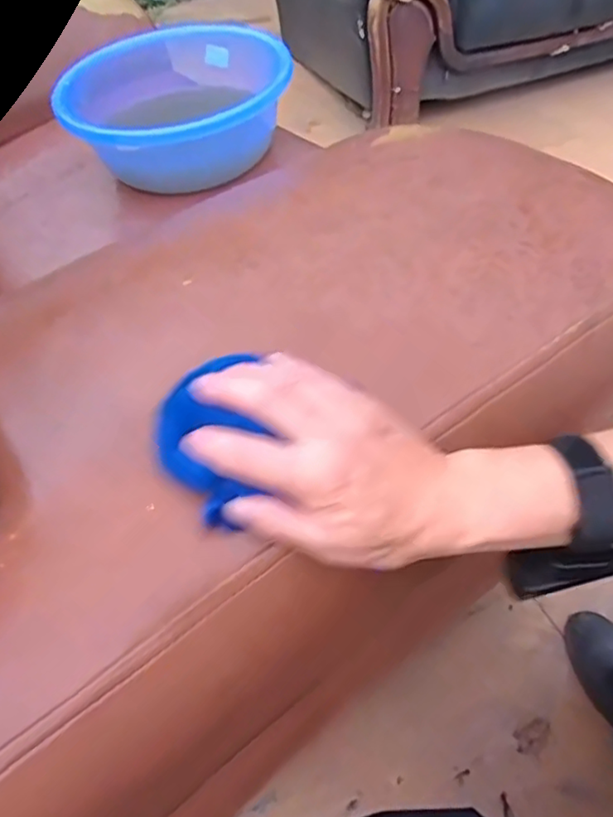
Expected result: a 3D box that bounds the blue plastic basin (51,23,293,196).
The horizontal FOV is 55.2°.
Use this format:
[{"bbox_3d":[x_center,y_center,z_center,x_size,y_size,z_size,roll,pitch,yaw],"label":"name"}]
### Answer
[{"bbox_3d":[-0.192,-0.456,0.883,0.313,0.126,0.313,-3,50,4],"label":"blue plastic basin"}]

